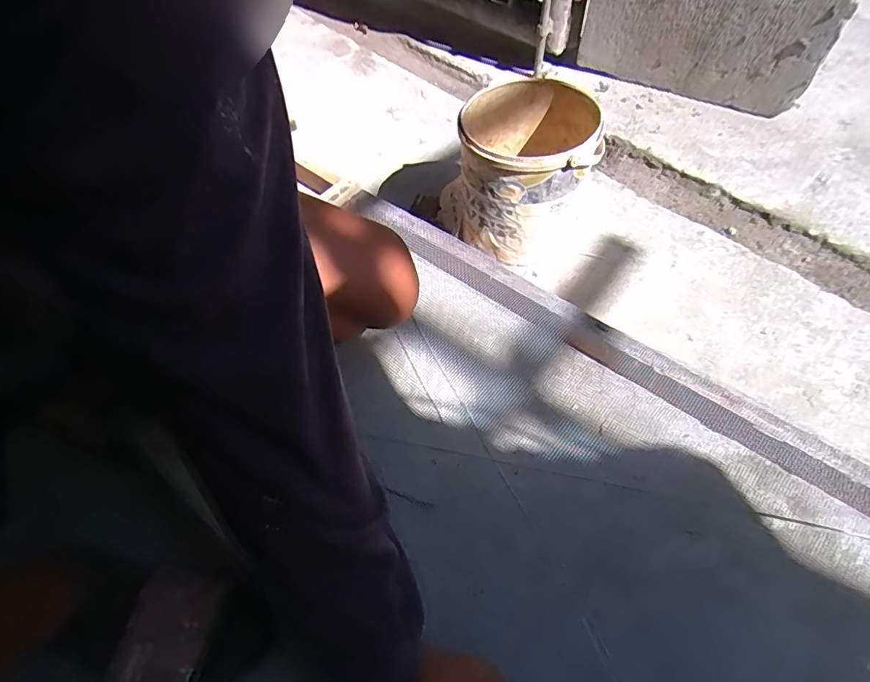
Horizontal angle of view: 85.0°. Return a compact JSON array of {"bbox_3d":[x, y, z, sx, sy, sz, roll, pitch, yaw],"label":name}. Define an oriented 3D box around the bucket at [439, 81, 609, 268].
[{"bbox_3d":[0.114,-0.225,0.671,0.189,0.203,0.184,-2,57,4],"label":"bucket"}]

